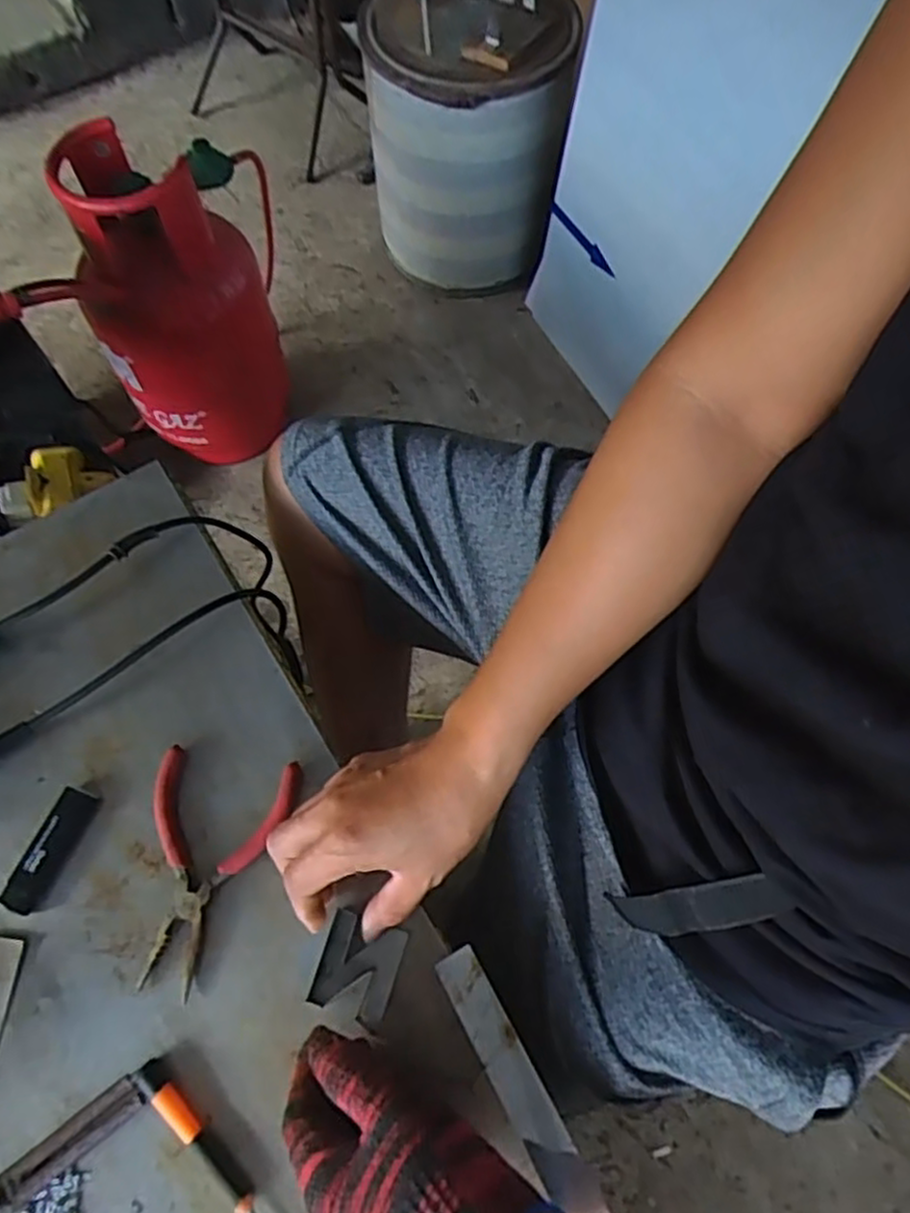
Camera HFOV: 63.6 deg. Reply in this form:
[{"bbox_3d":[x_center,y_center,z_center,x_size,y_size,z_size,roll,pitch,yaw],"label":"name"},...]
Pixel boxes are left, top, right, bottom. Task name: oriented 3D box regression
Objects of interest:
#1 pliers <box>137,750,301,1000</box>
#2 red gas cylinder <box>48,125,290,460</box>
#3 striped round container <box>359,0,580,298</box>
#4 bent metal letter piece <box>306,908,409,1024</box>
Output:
[{"bbox_3d":[-0.161,0.168,0.472,0.090,0.018,0.144,9,66,3],"label":"pliers"},{"bbox_3d":[-0.456,-0.483,1.254,0.236,0.527,0.250,9,66,2],"label":"red gas cylinder"},{"bbox_3d":[0.027,-0.982,1.520,0.388,0.542,0.378,8,66,2],"label":"striped round container"},{"bbox_3d":[-0.059,0.220,0.450,0.048,0.017,0.053,18,62,4],"label":"bent metal letter piece"}]

